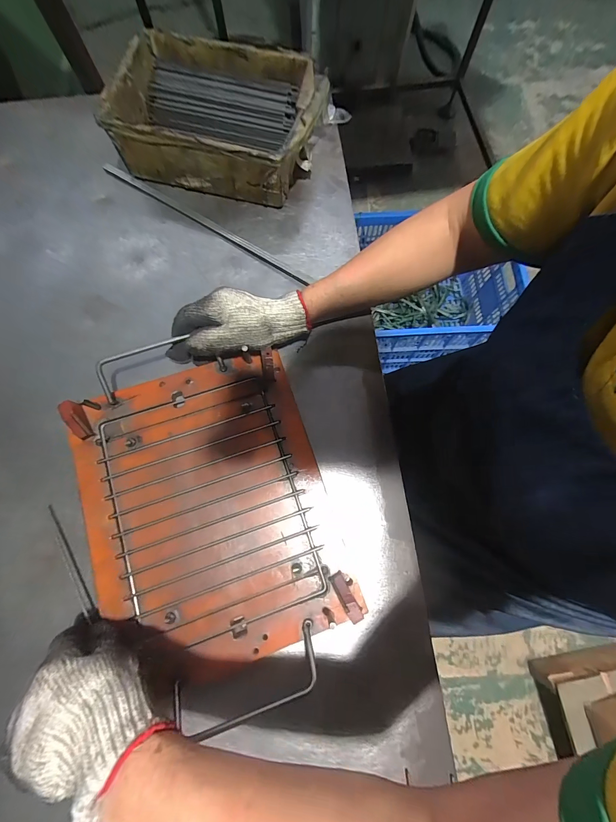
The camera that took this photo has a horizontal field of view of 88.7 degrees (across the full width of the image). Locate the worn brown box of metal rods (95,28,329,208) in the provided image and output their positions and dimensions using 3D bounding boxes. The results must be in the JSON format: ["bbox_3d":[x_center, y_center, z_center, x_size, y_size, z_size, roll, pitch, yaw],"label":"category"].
[{"bbox_3d":[-0.118,-0.389,0.424,0.261,0.083,0.179,15,76,4],"label":"worn brown box of metal rods"}]

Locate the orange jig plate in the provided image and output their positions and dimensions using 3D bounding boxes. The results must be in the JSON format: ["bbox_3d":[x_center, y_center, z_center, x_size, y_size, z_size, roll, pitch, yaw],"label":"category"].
[{"bbox_3d":[-0.110,0.093,0.332,0.241,0.023,0.289,-17,76,-4],"label":"orange jig plate"}]

